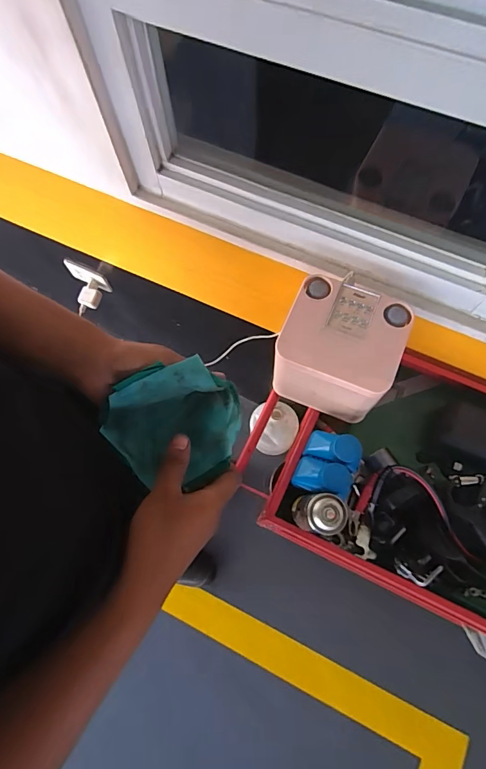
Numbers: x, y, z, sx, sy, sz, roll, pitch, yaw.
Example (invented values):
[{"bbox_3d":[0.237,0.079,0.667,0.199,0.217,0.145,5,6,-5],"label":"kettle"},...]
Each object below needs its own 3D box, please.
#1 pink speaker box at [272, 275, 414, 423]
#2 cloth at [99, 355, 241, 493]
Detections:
[{"bbox_3d":[0.130,-0.051,0.604,0.161,0.144,0.137,21,73,8],"label":"pink speaker box"},{"bbox_3d":[-0.068,0.046,0.412,0.139,0.075,0.100,-22,72,-6],"label":"cloth"}]

